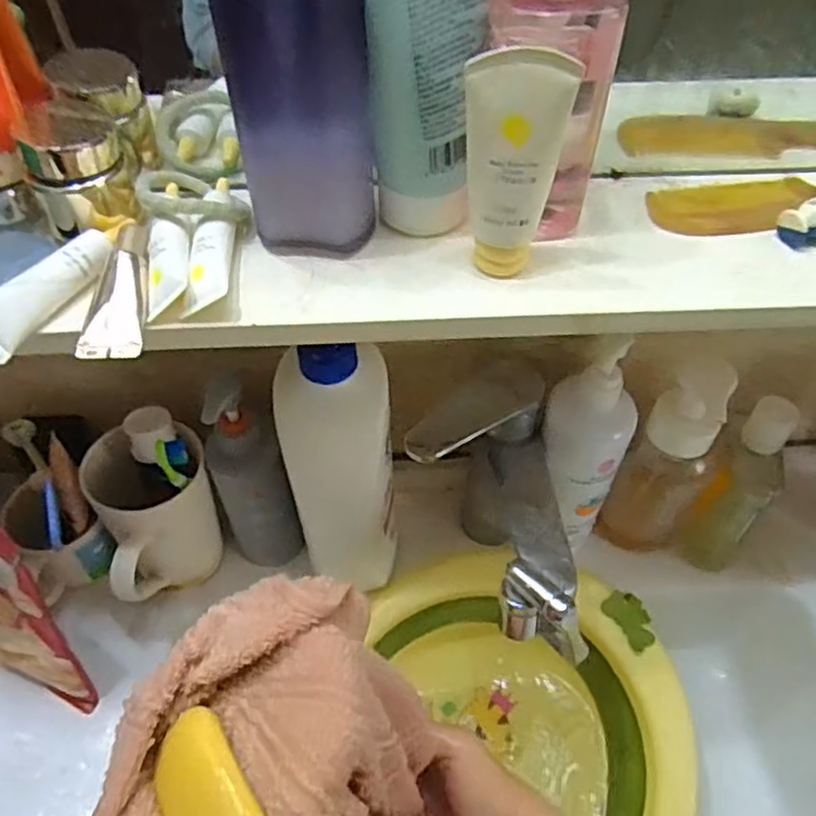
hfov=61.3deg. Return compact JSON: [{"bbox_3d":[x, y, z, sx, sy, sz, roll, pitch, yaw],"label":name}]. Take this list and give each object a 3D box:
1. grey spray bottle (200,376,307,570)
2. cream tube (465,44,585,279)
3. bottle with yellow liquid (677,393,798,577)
[{"bbox_3d":[-0.116,0.057,0.507,0.048,0.188,0.048,-20,55,-15],"label":"grey spray bottle"},{"bbox_3d":[0.045,-0.103,0.302,0.042,0.097,0.021,6,53,4],"label":"cream tube"},{"bbox_3d":[0.250,0.066,0.530,0.052,0.165,0.052,29,58,20],"label":"bottle with yellow liquid"}]

